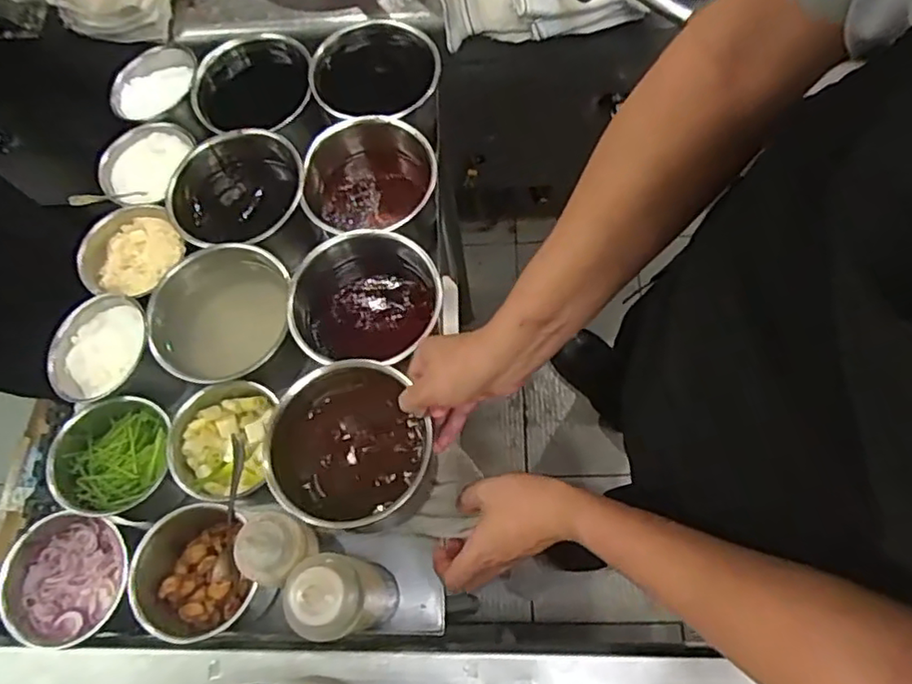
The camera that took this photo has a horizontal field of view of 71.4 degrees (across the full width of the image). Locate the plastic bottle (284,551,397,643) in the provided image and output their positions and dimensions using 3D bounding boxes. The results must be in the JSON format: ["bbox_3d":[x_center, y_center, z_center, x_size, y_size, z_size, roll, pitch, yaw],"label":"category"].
[{"bbox_3d":[-0.093,0.217,0.547,0.059,0.198,0.065,7,68,8],"label":"plastic bottle"}]

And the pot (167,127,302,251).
[{"bbox_3d":[-0.248,-0.155,0.758,0.147,0.111,0.149,-2,67,4],"label":"pot"}]

